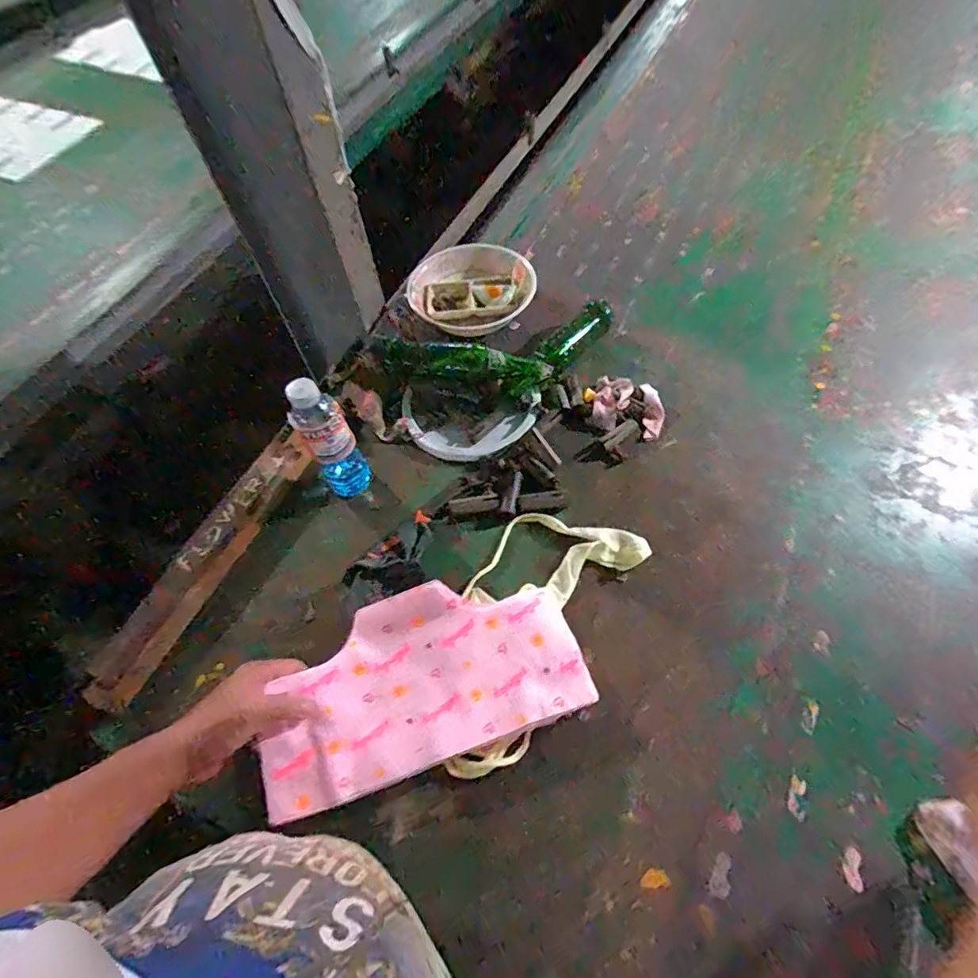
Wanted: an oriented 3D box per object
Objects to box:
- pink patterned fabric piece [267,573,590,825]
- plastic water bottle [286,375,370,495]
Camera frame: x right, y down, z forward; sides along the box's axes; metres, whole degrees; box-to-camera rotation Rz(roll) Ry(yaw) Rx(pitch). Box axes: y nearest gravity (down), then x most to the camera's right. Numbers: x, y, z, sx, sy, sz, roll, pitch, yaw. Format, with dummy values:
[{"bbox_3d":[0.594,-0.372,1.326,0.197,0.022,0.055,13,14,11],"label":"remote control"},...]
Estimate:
[{"bbox_3d":[-0.070,0.189,0.526,0.316,0.026,0.167,-18,61,-7],"label":"pink patterned fabric piece"},{"bbox_3d":[-0.194,-0.052,0.638,0.056,0.192,0.050,-26,62,-11],"label":"plastic water bottle"}]

